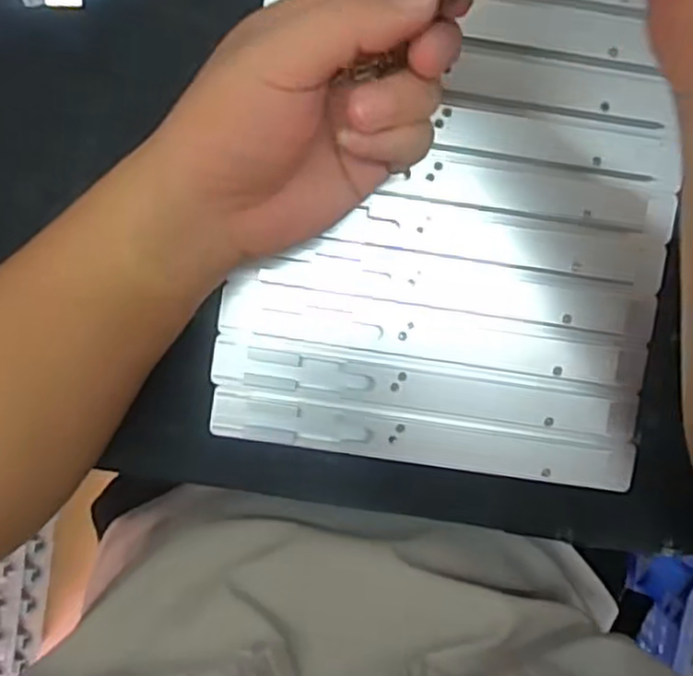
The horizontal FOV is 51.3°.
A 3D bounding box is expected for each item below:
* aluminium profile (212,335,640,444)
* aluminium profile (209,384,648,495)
[{"bbox_3d":[0.042,0.026,0.363,0.216,0.013,0.026,8,94,-1],"label":"aluminium profile"},{"bbox_3d":[0.041,0.053,0.366,0.216,0.014,0.024,9,94,-1],"label":"aluminium profile"}]

